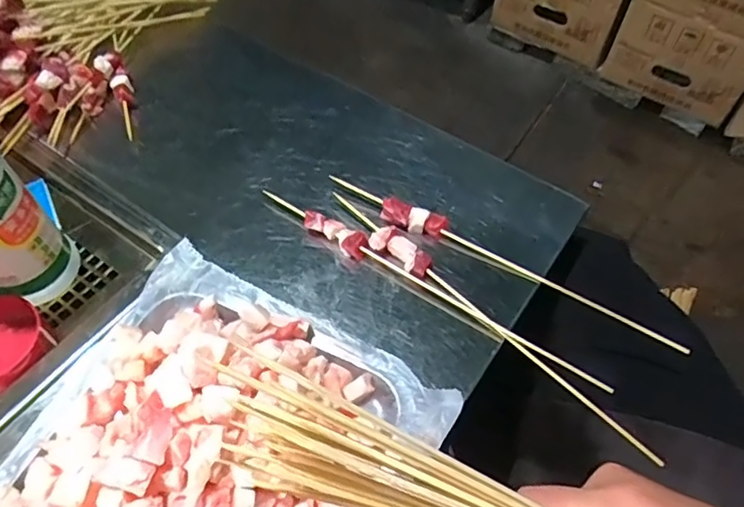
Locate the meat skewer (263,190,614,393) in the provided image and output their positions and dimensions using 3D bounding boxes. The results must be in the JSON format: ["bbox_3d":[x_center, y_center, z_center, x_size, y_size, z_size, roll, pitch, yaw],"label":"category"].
[{"bbox_3d":[0.035,0.021,0.412,0.290,0.018,0.014,30,57,17],"label":"meat skewer"}]

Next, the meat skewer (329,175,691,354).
[{"bbox_3d":[0.097,0.002,0.428,0.290,0.015,0.020,25,56,14],"label":"meat skewer"}]

